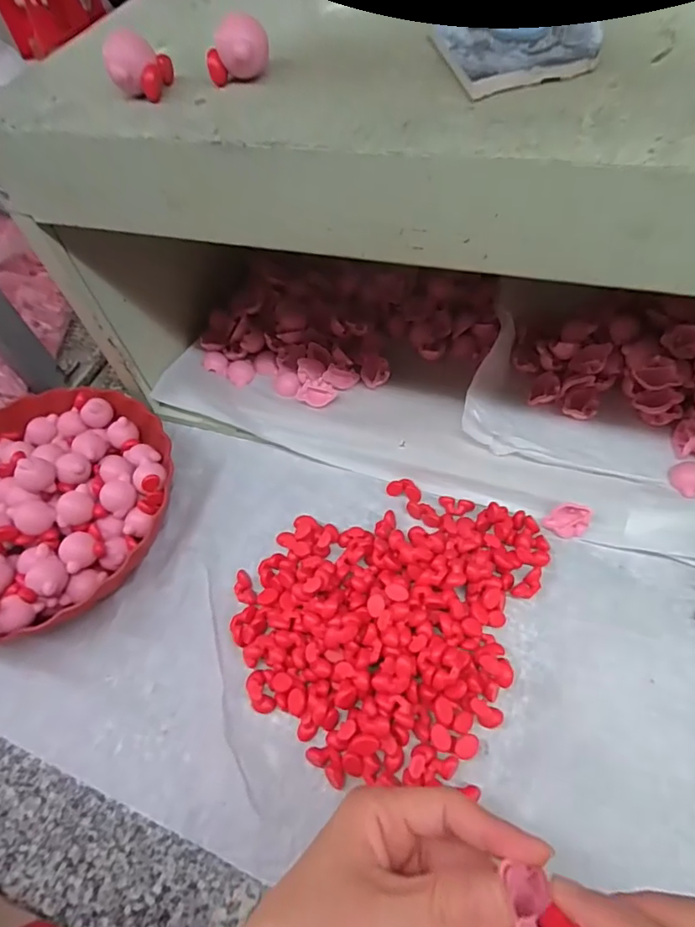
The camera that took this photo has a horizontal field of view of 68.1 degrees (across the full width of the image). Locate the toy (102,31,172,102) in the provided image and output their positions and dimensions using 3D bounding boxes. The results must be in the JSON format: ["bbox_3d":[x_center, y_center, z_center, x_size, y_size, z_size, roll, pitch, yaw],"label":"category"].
[{"bbox_3d":[-0.119,-0.227,0.293,0.029,0.027,0.025,-1,56,4],"label":"toy"}]

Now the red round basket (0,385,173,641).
[{"bbox_3d":[-0.275,0.033,0.460,0.232,0.073,0.235,-2,56,3],"label":"red round basket"}]

